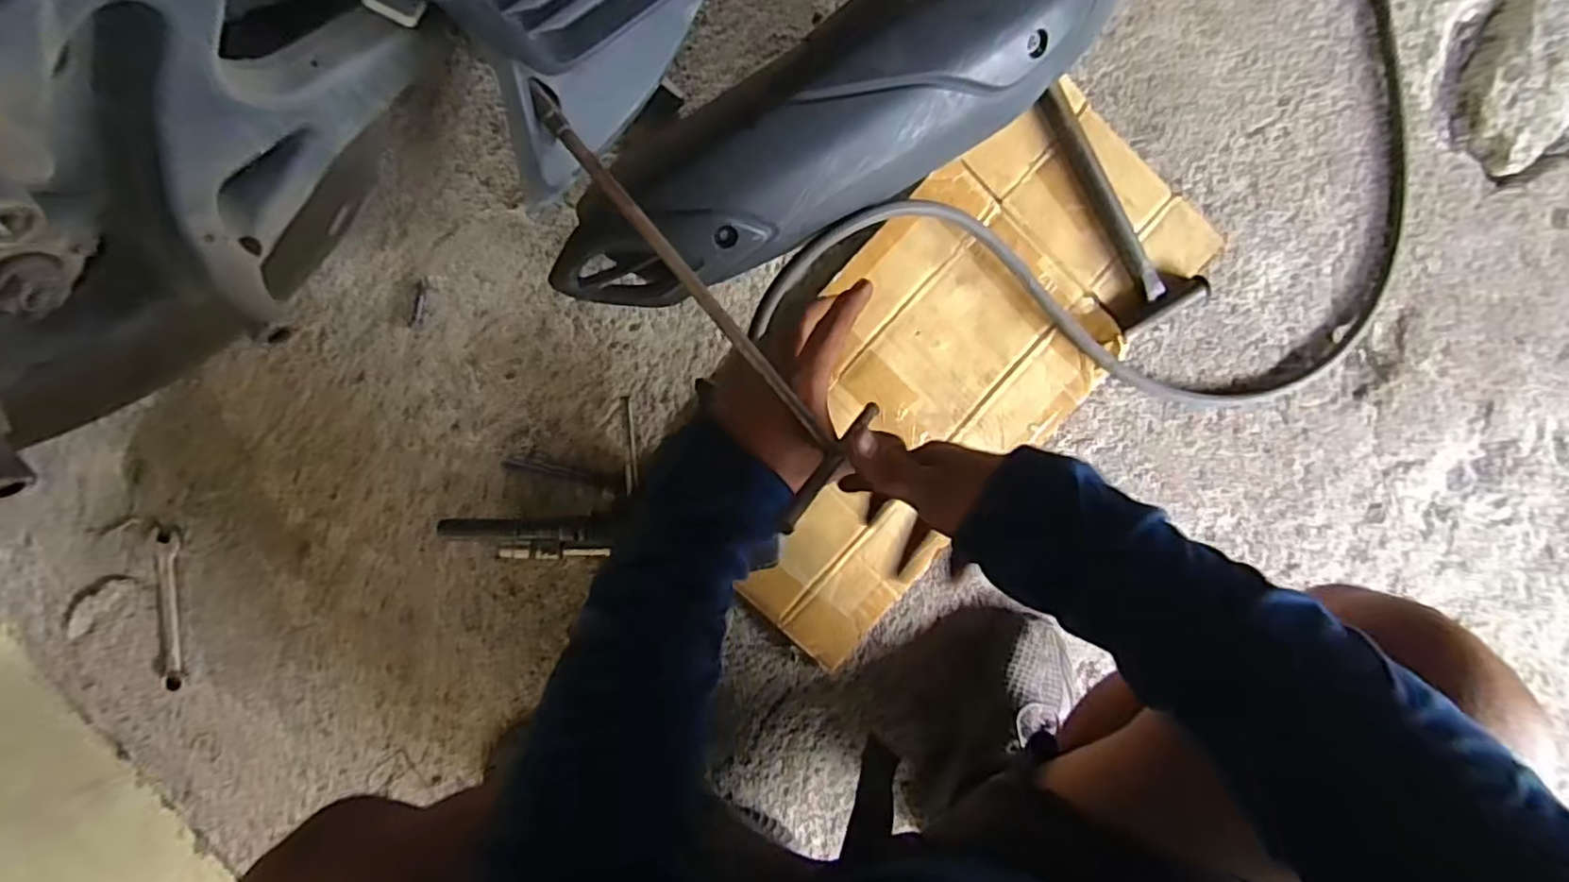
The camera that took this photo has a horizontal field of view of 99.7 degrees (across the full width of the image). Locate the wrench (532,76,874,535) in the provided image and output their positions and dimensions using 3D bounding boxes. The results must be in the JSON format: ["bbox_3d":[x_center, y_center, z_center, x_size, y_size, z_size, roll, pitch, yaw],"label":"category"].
[{"bbox_3d":[-0.051,-0.088,0.385,0.079,0.026,0.286,-37,91,0],"label":"wrench"}]

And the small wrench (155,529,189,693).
[{"bbox_3d":[-0.614,0.171,0.662,0.022,0.007,0.160,-1,94,-3],"label":"small wrench"}]

